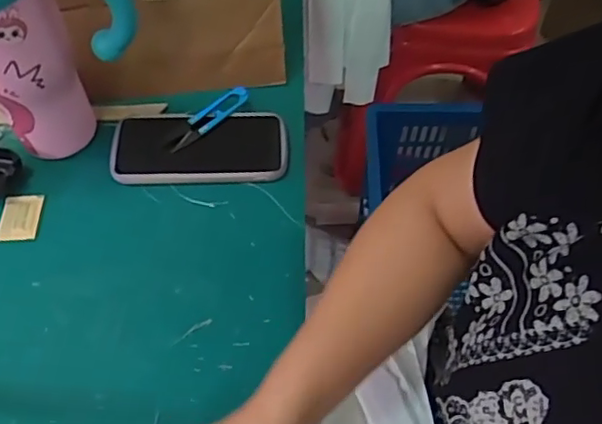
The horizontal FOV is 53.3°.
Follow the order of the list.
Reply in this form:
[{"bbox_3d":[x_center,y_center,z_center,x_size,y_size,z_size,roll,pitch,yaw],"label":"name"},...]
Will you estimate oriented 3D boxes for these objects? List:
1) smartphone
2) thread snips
[{"bbox_3d":[-0.101,-0.067,0.606,0.171,0.013,0.085,0,57,-1],"label":"smartphone"},{"bbox_3d":[-0.094,-0.098,0.616,0.027,0.009,0.100,38,64,21],"label":"thread snips"}]

